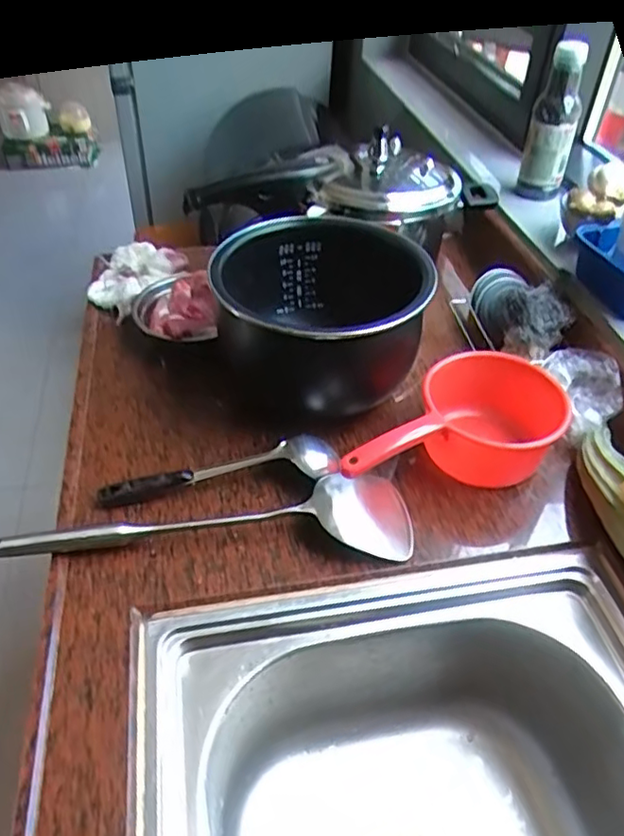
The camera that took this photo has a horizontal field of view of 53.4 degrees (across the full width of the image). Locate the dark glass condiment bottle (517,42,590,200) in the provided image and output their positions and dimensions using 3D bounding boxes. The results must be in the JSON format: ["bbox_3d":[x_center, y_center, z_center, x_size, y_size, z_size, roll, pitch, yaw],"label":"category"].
[{"bbox_3d":[0.338,-0.407,0.867,0.059,0.207,0.049,12,42,9],"label":"dark glass condiment bottle"}]

